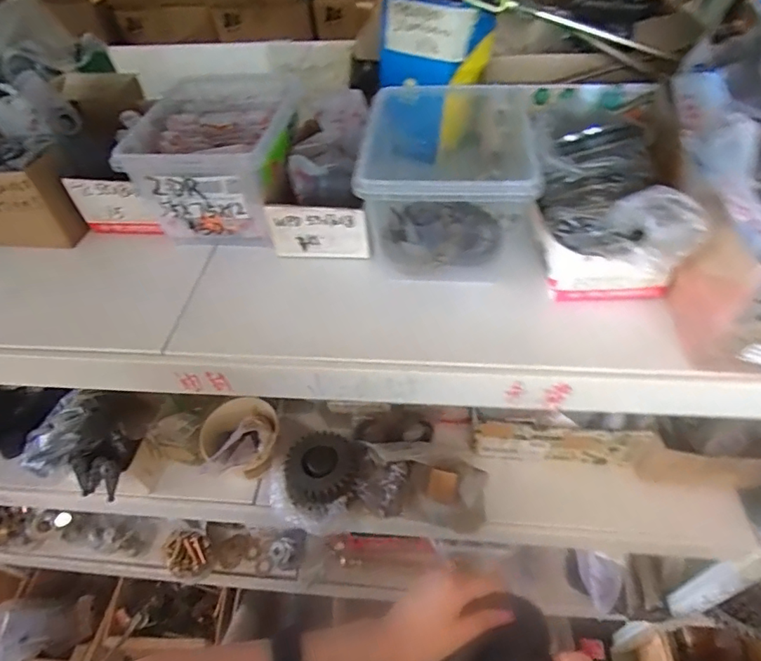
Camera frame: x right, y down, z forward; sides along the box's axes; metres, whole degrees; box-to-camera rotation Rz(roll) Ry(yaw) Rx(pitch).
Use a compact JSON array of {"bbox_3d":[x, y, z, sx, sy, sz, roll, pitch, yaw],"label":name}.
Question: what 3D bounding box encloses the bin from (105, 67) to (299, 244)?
[{"bbox_3d":[-0.183,-0.201,0.591,0.161,0.120,0.203,-1,48,2],"label":"bin"}]

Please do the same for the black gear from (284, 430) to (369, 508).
[{"bbox_3d":[-0.078,0.193,0.707,0.113,0.025,0.099,-19,50,-13],"label":"black gear"}]

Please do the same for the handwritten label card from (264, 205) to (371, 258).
[{"bbox_3d":[-0.065,-0.103,0.532,0.103,0.067,0.007,1,48,4],"label":"handwritten label card"}]

